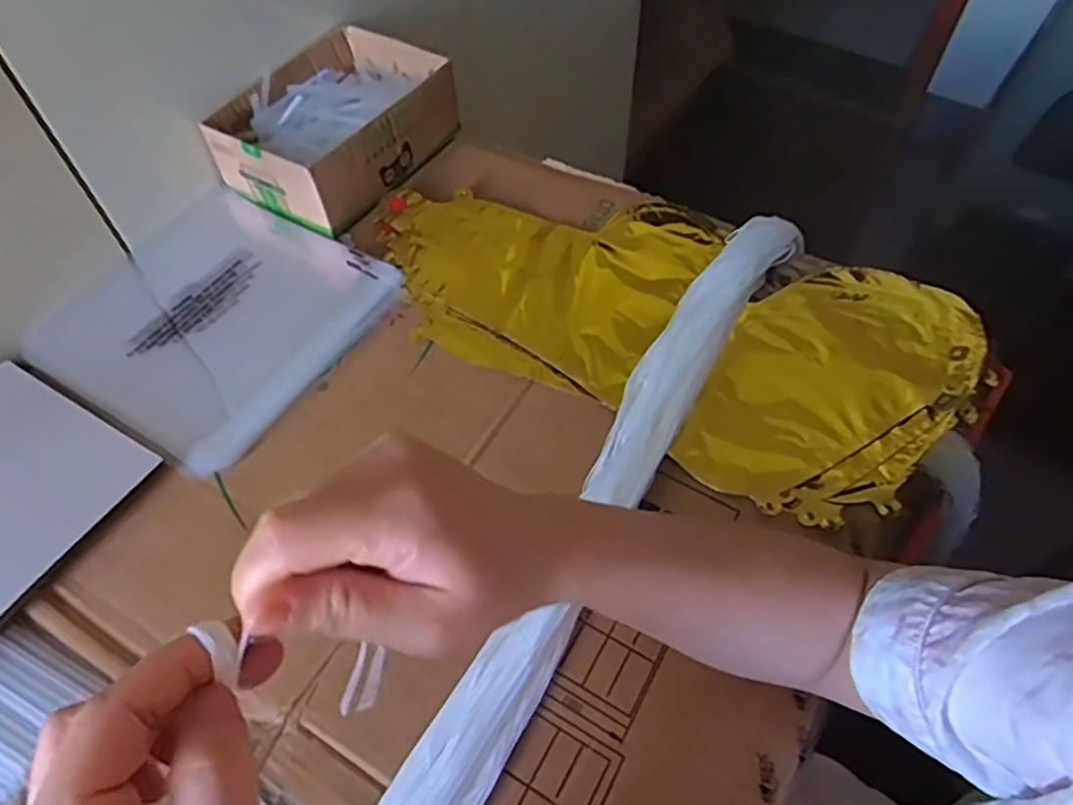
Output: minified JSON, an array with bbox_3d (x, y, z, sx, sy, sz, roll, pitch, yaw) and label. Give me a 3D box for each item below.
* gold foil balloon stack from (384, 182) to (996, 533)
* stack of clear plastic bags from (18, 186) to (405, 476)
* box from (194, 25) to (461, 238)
[{"bbox_3d":[0.095,-0.072,0.560,0.465,0.033,0.244,23,59,16],"label":"gold foil balloon stack"},{"bbox_3d":[-0.250,-0.073,0.553,0.223,0.010,0.215,28,60,18],"label":"stack of clear plastic bags"},{"bbox_3d":[-0.175,-0.246,0.632,0.147,0.065,0.194,24,59,16],"label":"box"}]

